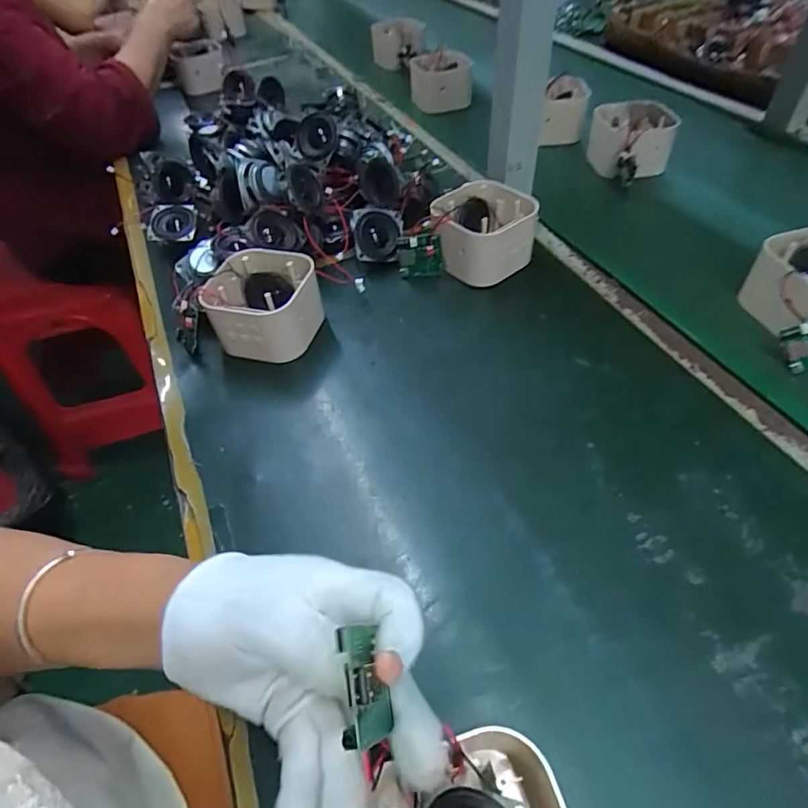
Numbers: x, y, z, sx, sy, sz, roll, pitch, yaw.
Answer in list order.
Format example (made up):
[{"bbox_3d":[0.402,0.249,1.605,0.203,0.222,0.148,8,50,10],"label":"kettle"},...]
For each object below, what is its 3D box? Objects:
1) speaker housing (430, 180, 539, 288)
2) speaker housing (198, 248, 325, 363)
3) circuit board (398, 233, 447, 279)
[{"bbox_3d":[0.080,-0.173,0.529,0.100,0.066,0.092,-6,50,1],"label":"speaker housing"},{"bbox_3d":[-0.126,-0.092,0.486,0.094,0.065,0.084,8,51,12],"label":"speaker housing"},{"bbox_3d":[0.017,-0.149,0.528,0.046,0.048,0.011,7,51,11],"label":"circuit board"}]

